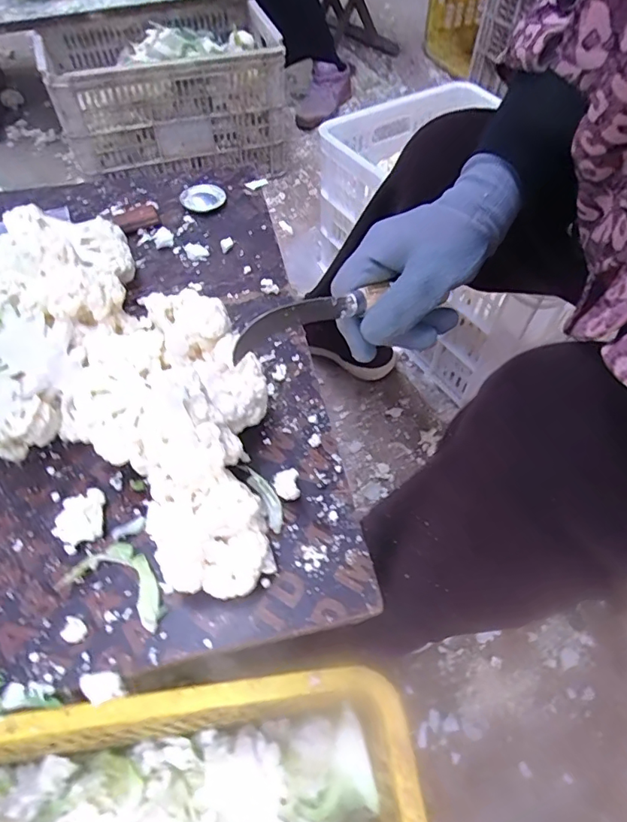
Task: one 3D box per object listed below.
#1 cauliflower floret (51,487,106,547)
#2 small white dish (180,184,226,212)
[{"bbox_3d":[-0.214,0.098,0.468,0.037,0.023,0.047,-6,55,-3],"label":"cauliflower floret"},{"bbox_3d":[-0.166,-0.322,0.759,0.066,0.014,0.055,-18,57,-12],"label":"small white dish"}]

